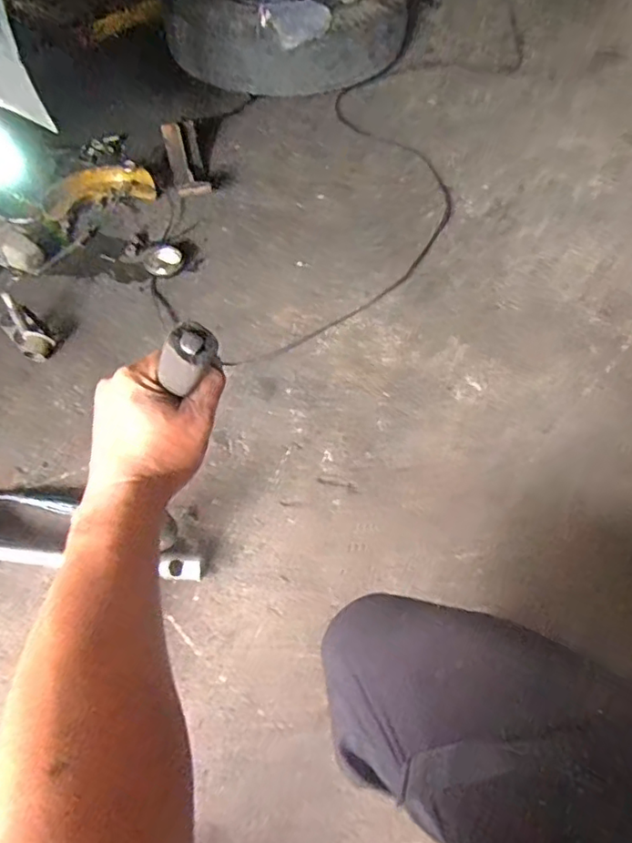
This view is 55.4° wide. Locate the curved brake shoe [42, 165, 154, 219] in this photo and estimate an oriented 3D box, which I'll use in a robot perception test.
[{"bbox_3d":[-0.511,-0.544,1.408,0.255,0.057,0.113,-19,56,-14],"label":"curved brake shoe"}]

